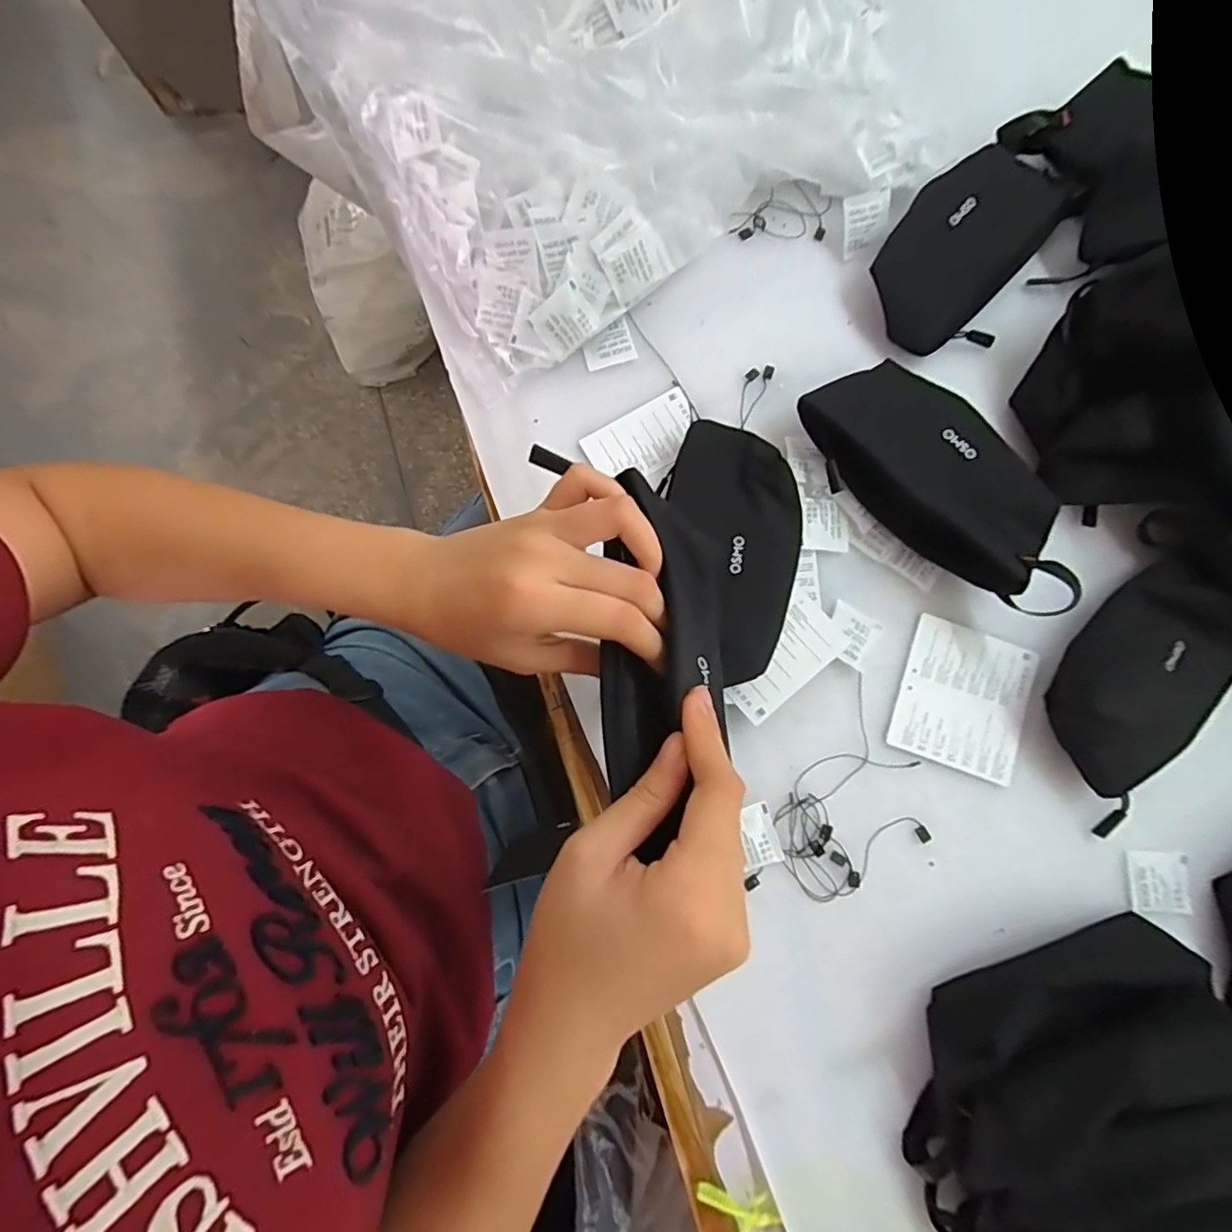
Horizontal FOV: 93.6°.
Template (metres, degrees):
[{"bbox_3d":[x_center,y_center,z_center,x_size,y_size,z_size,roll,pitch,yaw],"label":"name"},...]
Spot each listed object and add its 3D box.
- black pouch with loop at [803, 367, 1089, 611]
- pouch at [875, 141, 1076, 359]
[{"bbox_3d":[0.229,-0.097,0.414,0.212,0.047,0.098,43,82,6],"label":"black pouch with loop"},{"bbox_3d":[0.274,-0.286,0.456,0.104,0.032,0.177,33,81,5],"label":"pouch"}]

